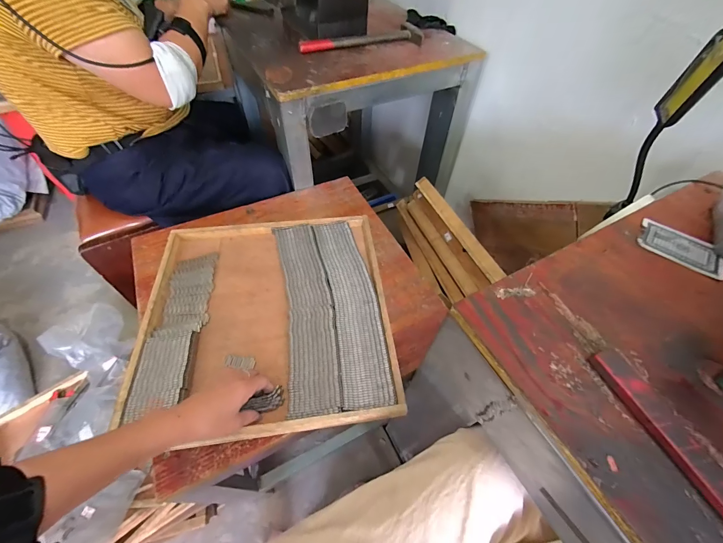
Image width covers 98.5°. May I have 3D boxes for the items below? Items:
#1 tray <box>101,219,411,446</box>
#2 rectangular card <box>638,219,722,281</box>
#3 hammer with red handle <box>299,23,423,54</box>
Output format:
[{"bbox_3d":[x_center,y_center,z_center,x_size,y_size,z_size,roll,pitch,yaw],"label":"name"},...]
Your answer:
[{"bbox_3d":[-0.159,0.064,0.541,0.394,0.025,0.400,-6,54,-6],"label":"tray"},{"bbox_3d":[0.380,-0.031,0.369,0.084,0.005,0.067,33,60,21],"label":"rectangular card"},{"bbox_3d":[-0.001,-0.526,0.707,0.278,0.022,0.083,-14,55,-11],"label":"hammer with red handle"}]

